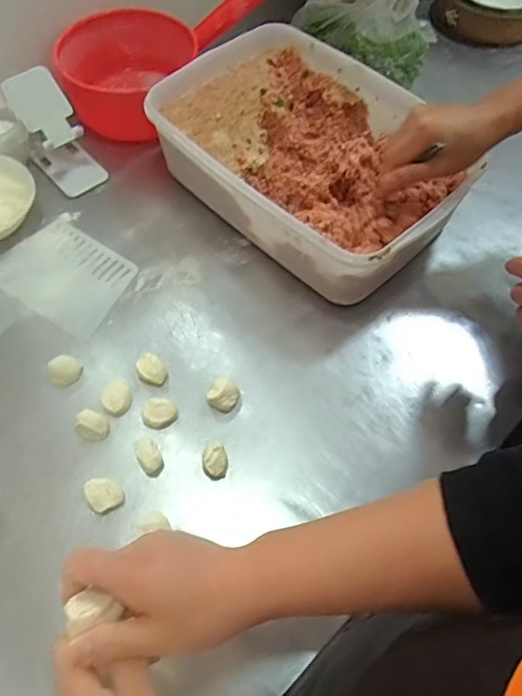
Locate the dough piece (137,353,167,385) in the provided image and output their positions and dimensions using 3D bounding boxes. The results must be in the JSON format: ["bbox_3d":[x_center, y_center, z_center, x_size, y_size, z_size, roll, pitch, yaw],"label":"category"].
[{"bbox_3d":[-0.118,0.025,0.589,0.027,0.023,0.032,-24,66,-15],"label":"dough piece"}]

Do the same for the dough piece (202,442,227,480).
[{"bbox_3d":[-0.046,0.116,0.546,0.024,0.027,0.033,-1,62,-4],"label":"dough piece"}]

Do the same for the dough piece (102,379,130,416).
[{"bbox_3d":[-0.152,0.051,0.572,0.025,0.023,0.034,5,62,0],"label":"dough piece"}]

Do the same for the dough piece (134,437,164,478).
[{"bbox_3d":[-0.111,0.109,0.542,0.022,0.031,0.032,-23,65,-15],"label":"dough piece"}]

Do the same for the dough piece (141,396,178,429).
[{"bbox_3d":[-0.106,0.069,0.569,0.034,0.018,0.031,1,62,-2],"label":"dough piece"}]

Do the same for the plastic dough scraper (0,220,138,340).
[{"bbox_3d":[-0.238,-0.092,0.659,0.161,0.004,0.116,31,65,13],"label":"plastic dough scraper"}]

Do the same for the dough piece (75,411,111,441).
[{"bbox_3d":[-0.172,0.081,0.555,0.030,0.022,0.027,26,64,11],"label":"dough piece"}]

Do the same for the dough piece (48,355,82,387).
[{"bbox_3d":[-0.213,0.024,0.587,0.031,0.014,0.031,-33,68,-19],"label":"dough piece"}]

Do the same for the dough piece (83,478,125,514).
[{"bbox_3d":[-0.152,0.143,0.528,0.032,0.020,0.033,1,62,-2],"label":"dough piece"}]

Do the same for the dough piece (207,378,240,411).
[{"bbox_3d":[-0.039,0.050,0.578,0.032,0.019,0.033,1,62,-2],"label":"dough piece"}]

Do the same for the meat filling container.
[{"bbox_3d":[0.062,-0.238,0.689,0.366,0.107,0.263,38,66,16],"label":"meat filling container"}]

